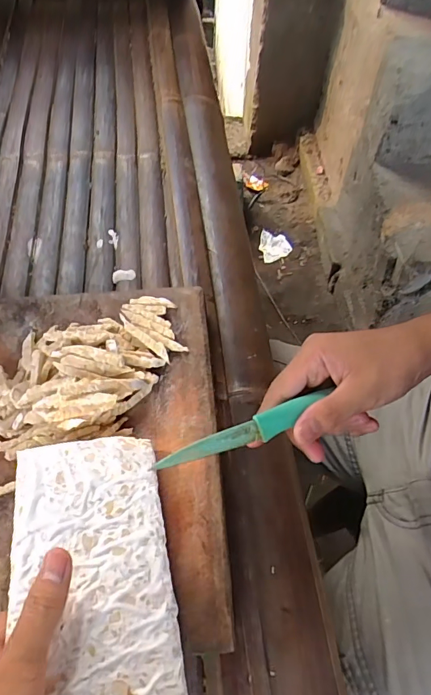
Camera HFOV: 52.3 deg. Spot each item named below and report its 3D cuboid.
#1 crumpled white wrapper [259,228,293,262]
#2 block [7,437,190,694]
[{"bbox_3d":[0.186,-0.328,1.393,0.092,0.029,0.124,-12,61,-8],"label":"crumpled white wrapper"},{"bbox_3d":[-0.069,0.141,0.255,0.087,0.018,0.194,-12,51,-10],"label":"block"}]

